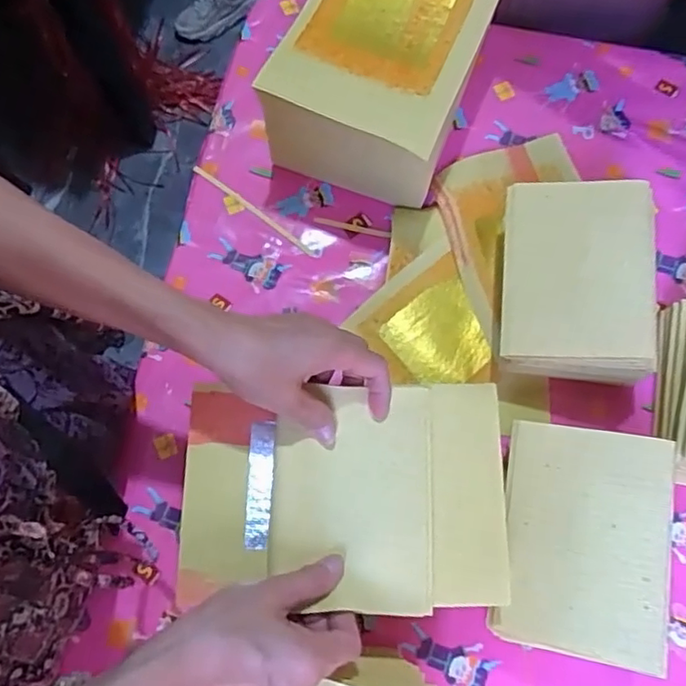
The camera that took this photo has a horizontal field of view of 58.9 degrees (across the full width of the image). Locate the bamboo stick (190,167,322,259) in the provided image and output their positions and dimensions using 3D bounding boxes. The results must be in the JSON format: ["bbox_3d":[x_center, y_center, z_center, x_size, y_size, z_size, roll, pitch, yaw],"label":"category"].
[{"bbox_3d":[-0.090,-0.136,0.624,0.161,0.004,0.009,37,76,8],"label":"bamboo stick"}]

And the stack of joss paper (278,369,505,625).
[{"bbox_3d":[0.007,0.108,0.436,0.112,0.012,0.154,2,74,-1],"label":"stack of joss paper"}]

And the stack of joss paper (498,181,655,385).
[{"bbox_3d":[0.204,-0.057,0.542,0.123,0.104,0.163,6,74,0],"label":"stack of joss paper"}]

